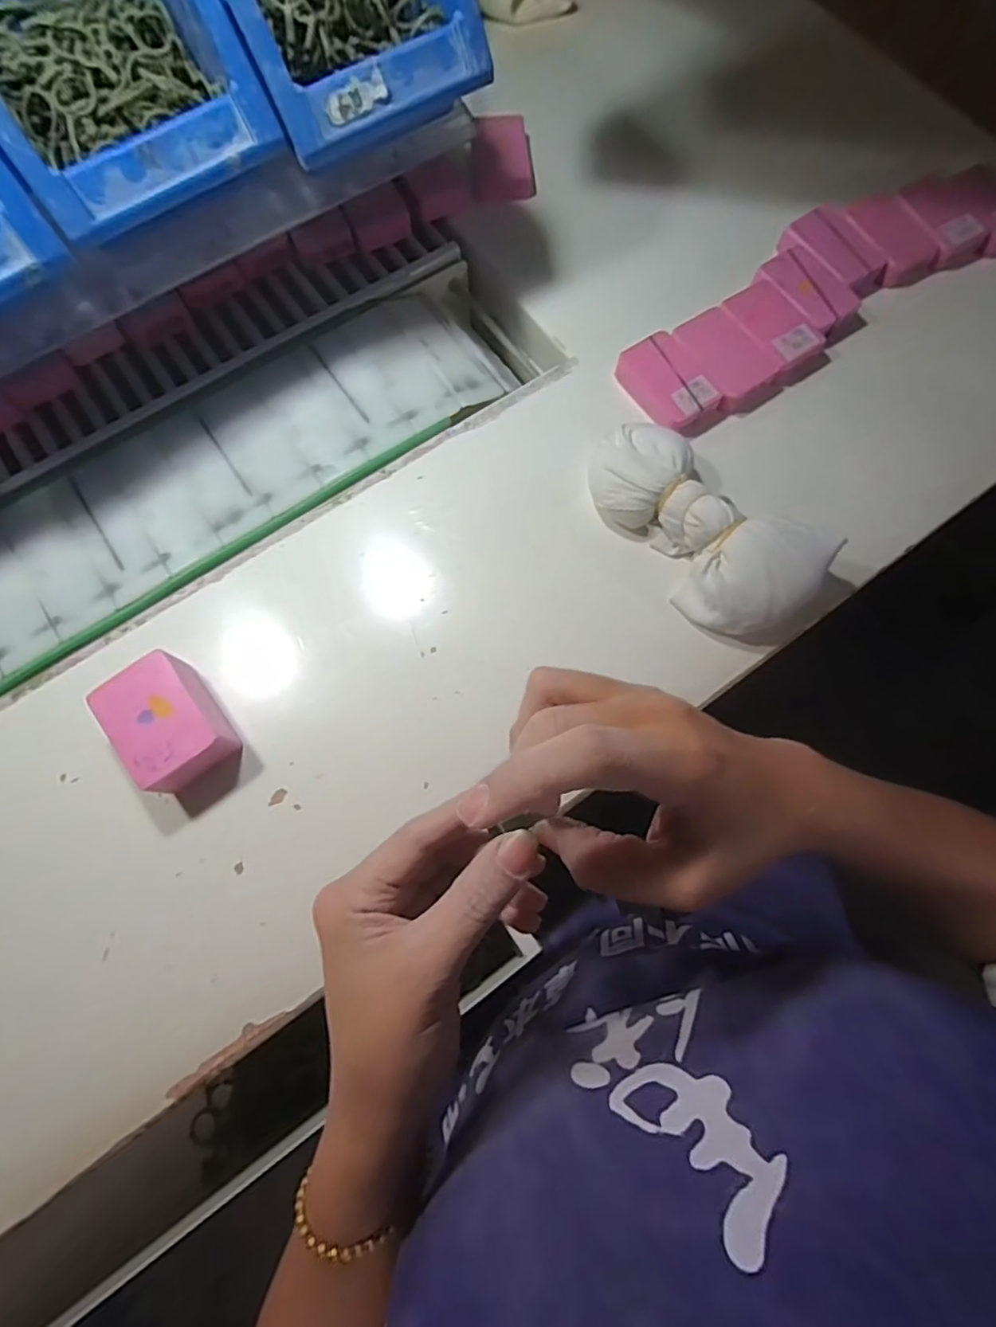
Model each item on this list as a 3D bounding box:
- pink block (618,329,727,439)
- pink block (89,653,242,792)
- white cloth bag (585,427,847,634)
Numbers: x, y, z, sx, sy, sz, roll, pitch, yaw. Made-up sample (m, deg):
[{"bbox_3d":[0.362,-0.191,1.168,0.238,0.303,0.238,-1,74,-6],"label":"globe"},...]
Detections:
[{"bbox_3d":[0.123,-0.200,0.419,0.049,0.020,0.074,-31,78,-9],"label":"pink block"},{"bbox_3d":[-0.193,0.035,0.342,0.050,0.037,0.073,-37,79,-10],"label":"pink block"},{"bbox_3d":[0.129,-0.086,0.373,0.170,0.047,0.082,42,78,9],"label":"white cloth bag"}]

